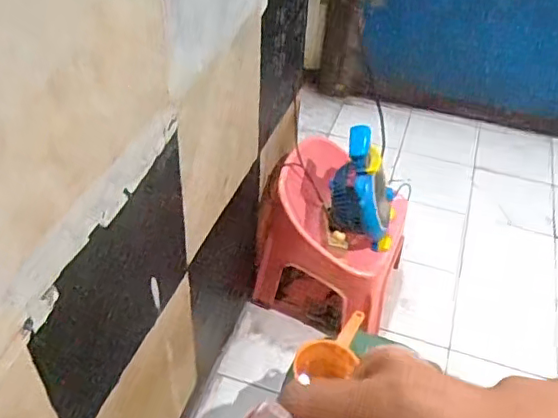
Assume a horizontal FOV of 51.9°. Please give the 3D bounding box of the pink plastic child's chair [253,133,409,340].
[{"bbox_3d":[0.171,0.069,1.624,0.364,0.416,0.372,20,46,18],"label":"pink plastic child's chair"}]

